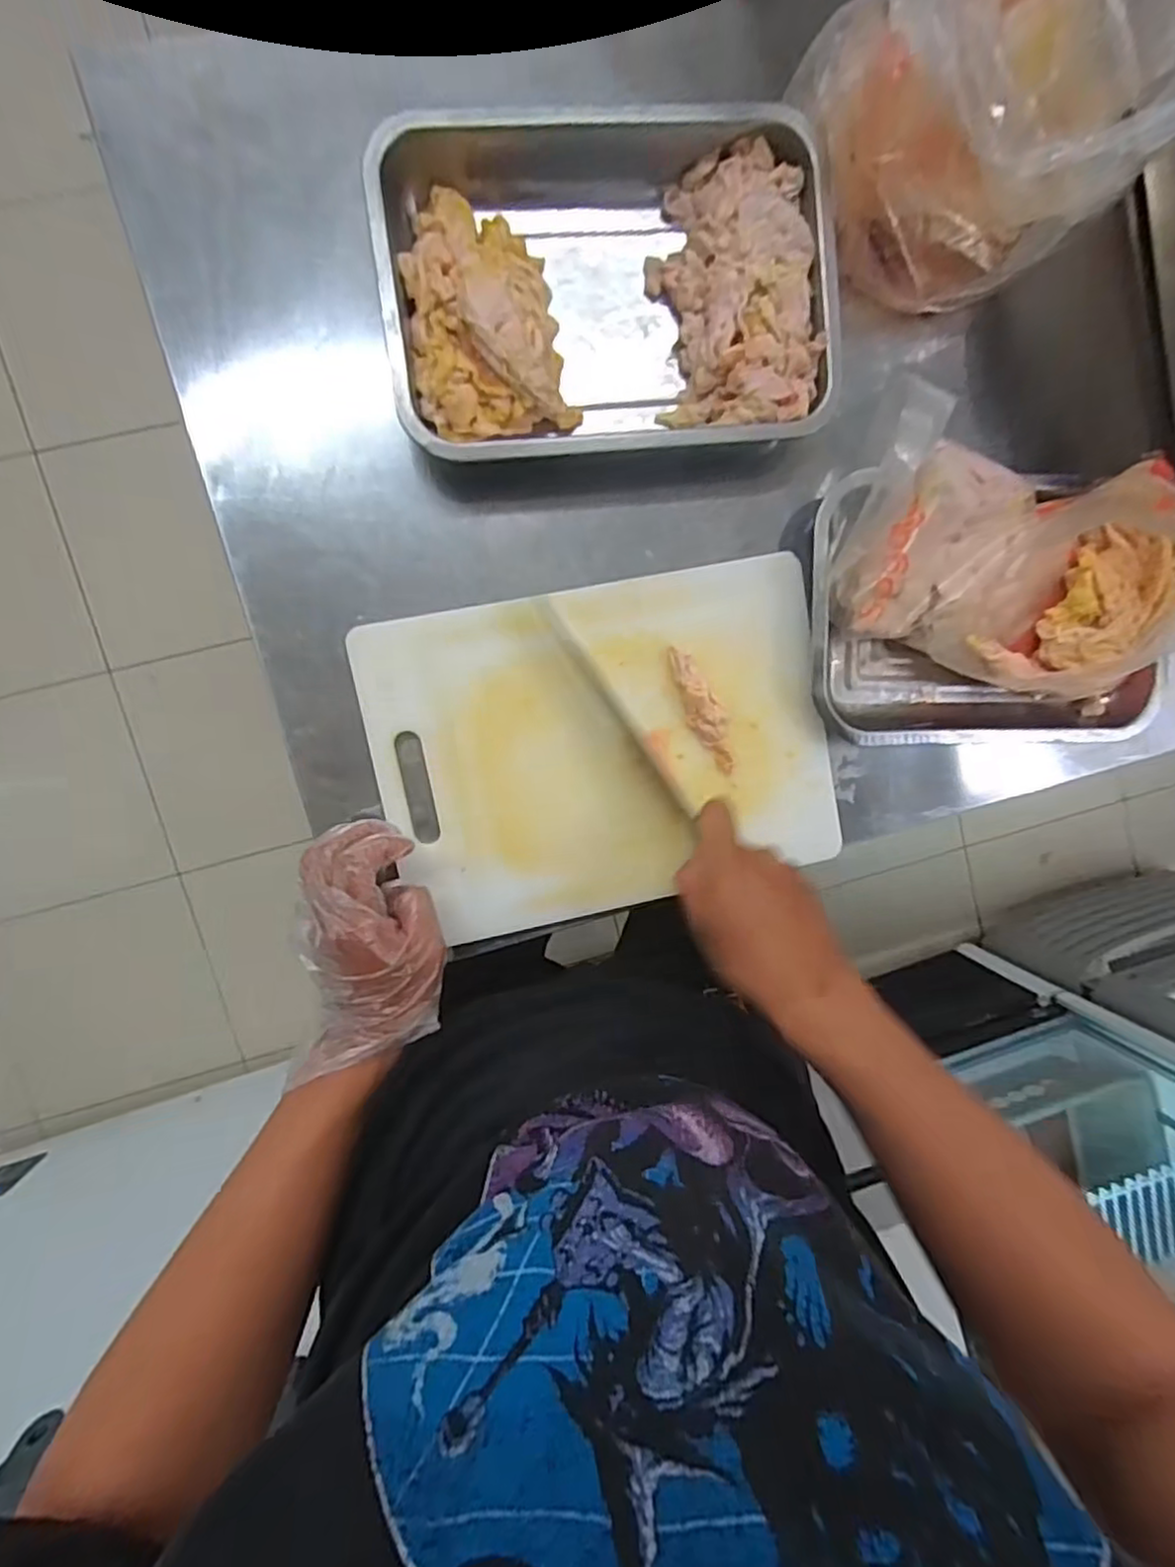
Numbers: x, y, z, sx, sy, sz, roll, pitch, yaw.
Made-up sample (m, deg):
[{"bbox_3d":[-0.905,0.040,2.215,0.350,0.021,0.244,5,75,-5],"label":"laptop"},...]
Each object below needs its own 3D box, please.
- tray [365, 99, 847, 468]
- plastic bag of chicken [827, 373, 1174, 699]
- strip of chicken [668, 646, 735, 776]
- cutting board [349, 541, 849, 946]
[{"bbox_3d":[0.013,-0.351,0.483,0.304,0.064,0.224,-7,97,-6],"label":"tray"},{"bbox_3d":[0.321,-0.158,0.488,0.275,0.079,0.169,6,95,-8],"label":"plastic bag of chicken"},{"bbox_3d":[0.090,-0.055,0.517,0.027,0.017,0.101,-34,99,-3],"label":"strip of chicken"},{"bbox_3d":[0.017,-0.027,0.514,0.339,0.029,0.238,-12,97,-6],"label":"cutting board"}]

